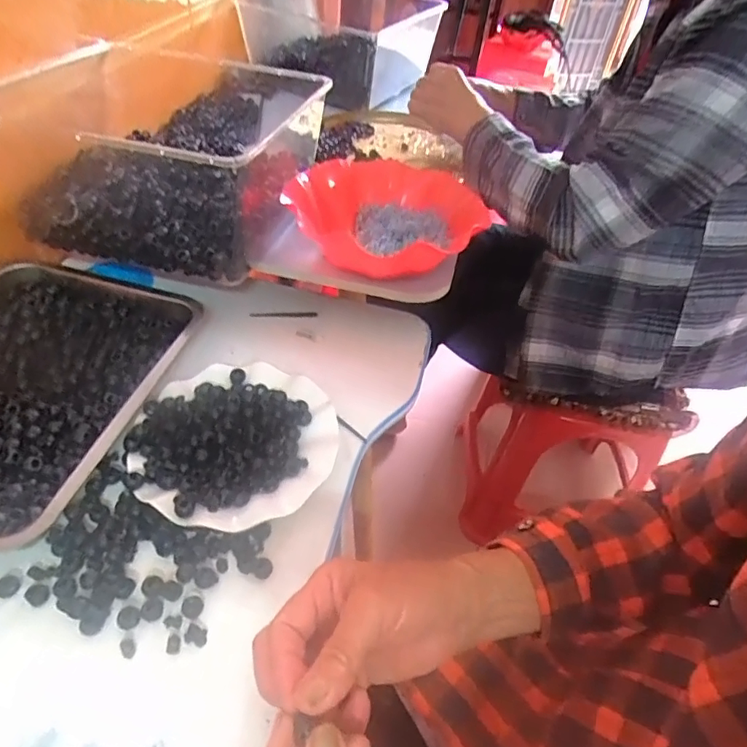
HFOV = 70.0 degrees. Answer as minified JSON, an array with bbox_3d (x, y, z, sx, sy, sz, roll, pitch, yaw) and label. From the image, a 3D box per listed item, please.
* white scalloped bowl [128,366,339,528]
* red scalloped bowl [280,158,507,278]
[{"bbox_3d":[-0.126,0.059,0.498,0.177,0.034,0.175,4,46,-4],"label":"white scalloped bowl"},{"bbox_3d":[0.013,-0.190,0.627,0.213,0.054,0.223,4,46,-4],"label":"red scalloped bowl"}]

